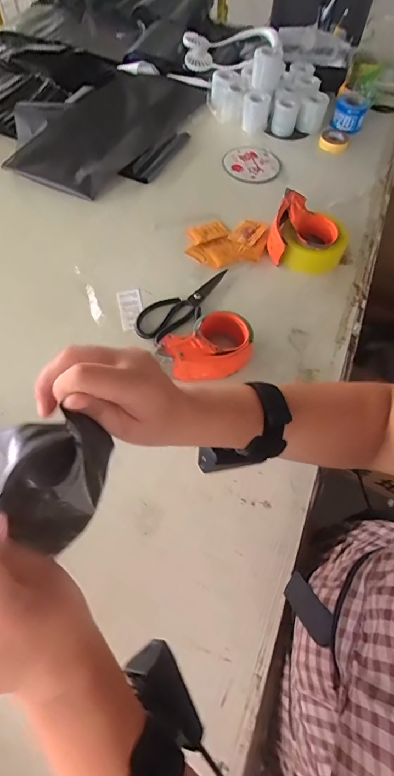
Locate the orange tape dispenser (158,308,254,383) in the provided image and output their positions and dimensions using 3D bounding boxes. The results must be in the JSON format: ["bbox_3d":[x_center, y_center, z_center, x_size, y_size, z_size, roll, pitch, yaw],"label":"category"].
[{"bbox_3d":[0.016,-0.062,0.649,0.154,0.061,0.101,-15,62,-11],"label":"orange tape dispenser"}]

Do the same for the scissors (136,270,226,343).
[{"bbox_3d":[-0.016,-0.149,0.724,0.212,0.015,0.082,-34,67,-20],"label":"scissors"}]

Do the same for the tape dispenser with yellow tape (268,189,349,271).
[{"bbox_3d":[0.215,-0.297,0.786,0.151,0.059,0.144,24,62,11],"label":"tape dispenser with yellow tape"}]

